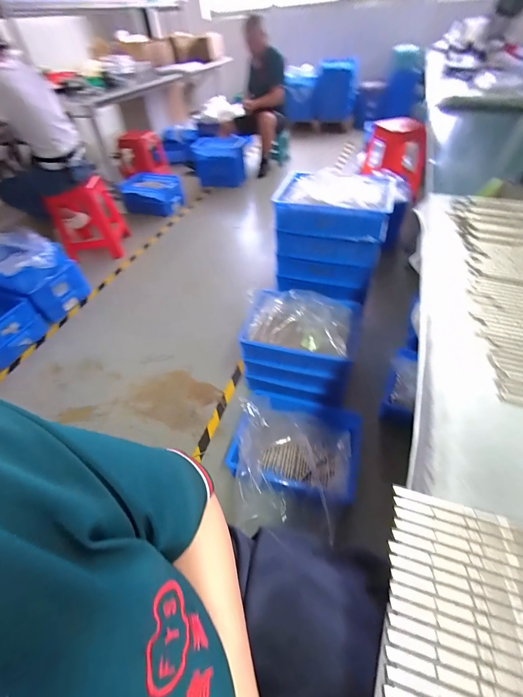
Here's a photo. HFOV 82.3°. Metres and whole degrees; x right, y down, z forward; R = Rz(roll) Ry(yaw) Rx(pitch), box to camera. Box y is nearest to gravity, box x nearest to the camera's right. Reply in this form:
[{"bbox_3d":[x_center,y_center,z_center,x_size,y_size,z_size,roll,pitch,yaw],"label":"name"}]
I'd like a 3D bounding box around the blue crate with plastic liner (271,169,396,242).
[{"bbox_3d":[0.263,-0.540,1.111,0.416,0.138,0.247,12,51,15],"label":"blue crate with plastic liner"}]

